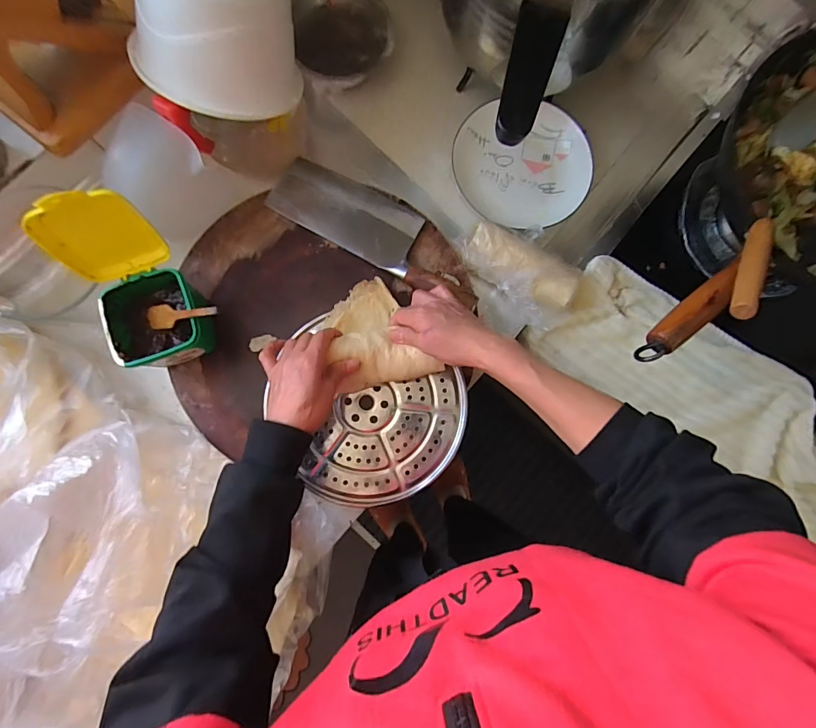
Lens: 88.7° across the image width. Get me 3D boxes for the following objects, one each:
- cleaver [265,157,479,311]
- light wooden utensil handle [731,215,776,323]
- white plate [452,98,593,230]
[{"bbox_3d":[-0.036,-0.174,0.543,0.290,0.034,0.090,30,83,1],"label":"cleaver"},{"bbox_3d":[0.332,-0.097,0.399,0.015,0.019,0.149,37,61,2],"label":"light wooden utensil handle"},{"bbox_3d":[0.164,-0.284,0.604,0.190,0.038,0.184,0,83,-3],"label":"white plate"}]

